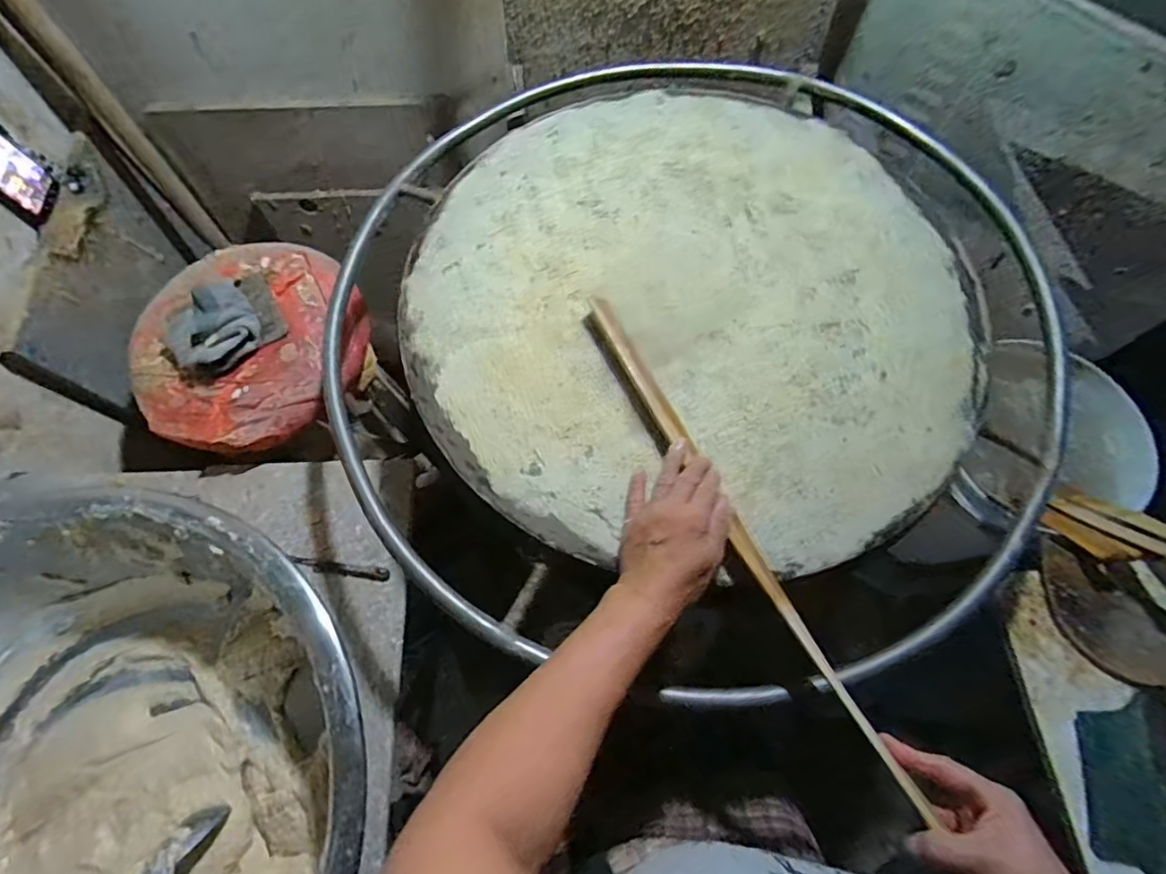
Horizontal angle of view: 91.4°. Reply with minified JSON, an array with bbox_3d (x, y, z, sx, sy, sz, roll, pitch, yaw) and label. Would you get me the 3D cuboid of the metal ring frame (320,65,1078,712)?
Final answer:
[{"bbox_3d":[0.124,-0.146,0.686,0.828,0.073,0.840,-11,67,-3],"label":"metal ring frame"}]

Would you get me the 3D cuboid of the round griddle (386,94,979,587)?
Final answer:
[{"bbox_3d":[0.121,-0.167,0.638,0.603,0.025,0.604,-1,67,1],"label":"round griddle"}]

